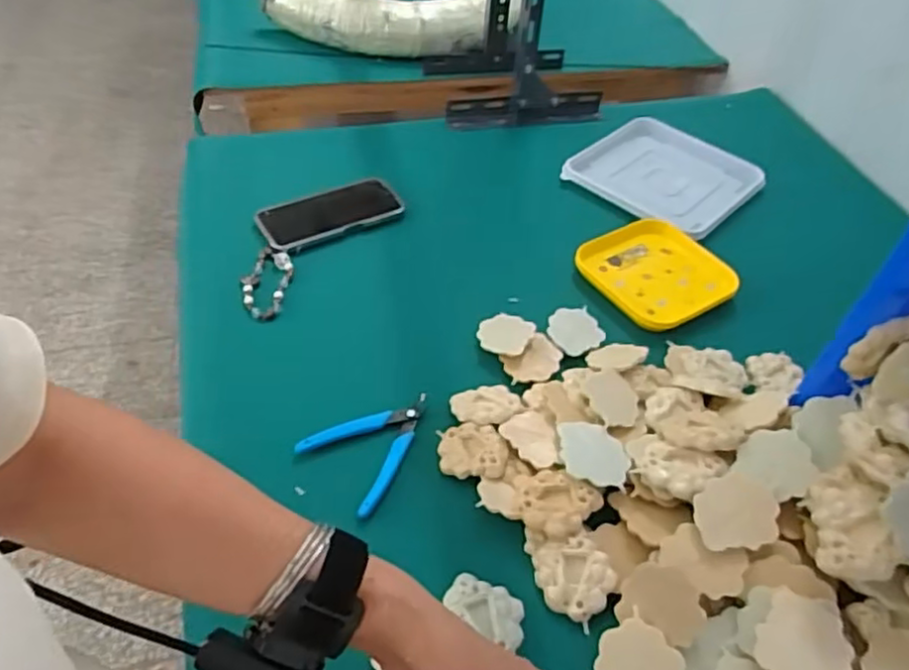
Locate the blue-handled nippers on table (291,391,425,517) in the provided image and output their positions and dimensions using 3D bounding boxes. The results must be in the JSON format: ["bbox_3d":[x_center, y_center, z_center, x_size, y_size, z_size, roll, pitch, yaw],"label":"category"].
[{"bbox_3d":[-0.068,0.092,0.601,0.088,0.012,0.117,34,53,25],"label":"blue-handled nippers on table"}]

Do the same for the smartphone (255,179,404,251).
[{"bbox_3d":[-0.151,-0.151,0.820,0.162,0.013,0.081,-22,52,-23],"label":"smartphone"}]

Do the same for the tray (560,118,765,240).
[{"bbox_3d":[0.286,-0.222,0.917,0.225,0.020,0.205,-33,57,-30],"label":"tray"}]

